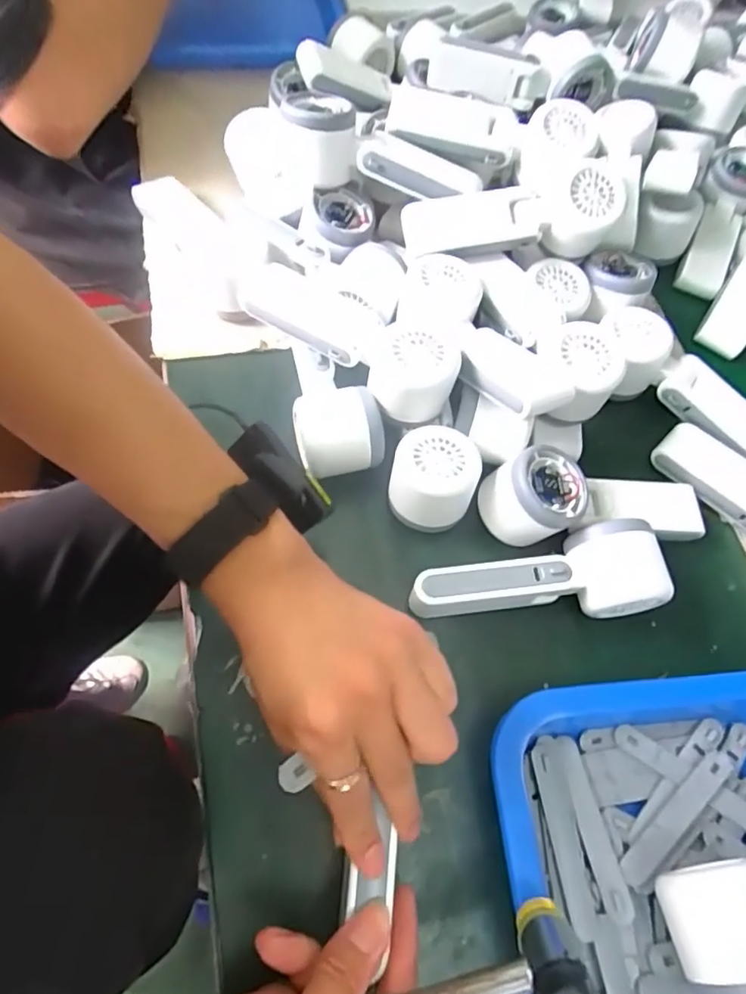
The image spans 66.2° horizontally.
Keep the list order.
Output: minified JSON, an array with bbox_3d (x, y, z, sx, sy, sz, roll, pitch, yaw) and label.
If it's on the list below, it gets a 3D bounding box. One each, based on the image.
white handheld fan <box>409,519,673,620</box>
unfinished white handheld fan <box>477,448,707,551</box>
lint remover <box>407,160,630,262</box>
[{"bbox_3d":[0.104,0.050,0.378,0.162,0.055,0.053,1,64,-7],"label":"white handheld fan"},{"bbox_3d":[0.155,0.004,0.401,0.164,0.045,0.055,4,63,-16],"label":"unfinished white handheld fan"},{"bbox_3d":[0.105,-0.212,0.439,0.161,0.062,0.046,-5,65,-5],"label":"lint remover"}]

